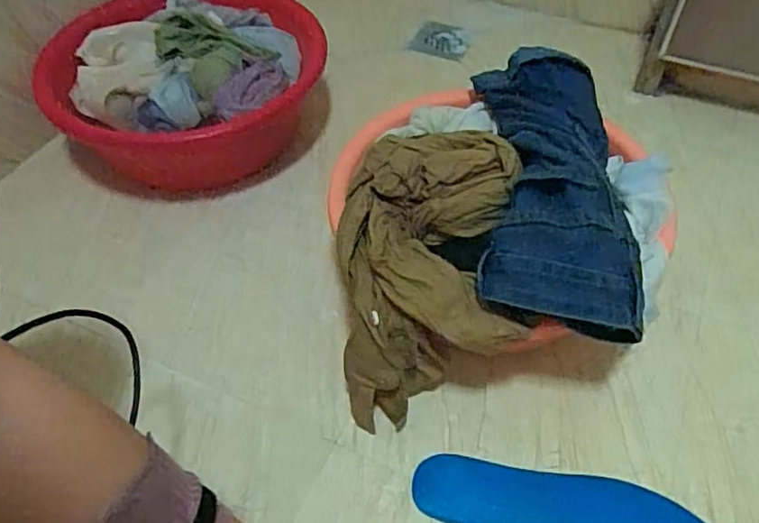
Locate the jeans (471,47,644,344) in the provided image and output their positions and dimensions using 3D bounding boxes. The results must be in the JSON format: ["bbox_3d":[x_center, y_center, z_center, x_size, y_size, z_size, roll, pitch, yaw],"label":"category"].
[{"bbox_3d":[0.162,-0.090,0.583,0.132,0.073,0.333,4,52,5],"label":"jeans"}]

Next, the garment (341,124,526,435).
[{"bbox_3d":[0.047,0.021,0.591,0.169,0.202,0.203,-4,52,1],"label":"garment"}]

